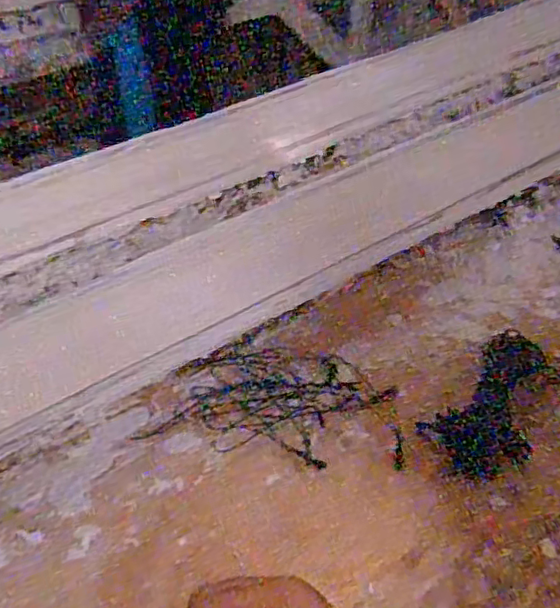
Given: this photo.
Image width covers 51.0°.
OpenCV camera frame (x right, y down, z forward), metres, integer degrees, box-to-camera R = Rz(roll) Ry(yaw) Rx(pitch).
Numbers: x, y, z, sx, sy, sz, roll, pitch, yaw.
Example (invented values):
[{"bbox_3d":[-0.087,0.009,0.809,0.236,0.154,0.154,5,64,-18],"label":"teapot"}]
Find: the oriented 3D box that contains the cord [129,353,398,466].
[{"bbox_3d":[0.003,0.078,0.467,0.180,0.010,0.098,3,43,7],"label":"cord"}]

